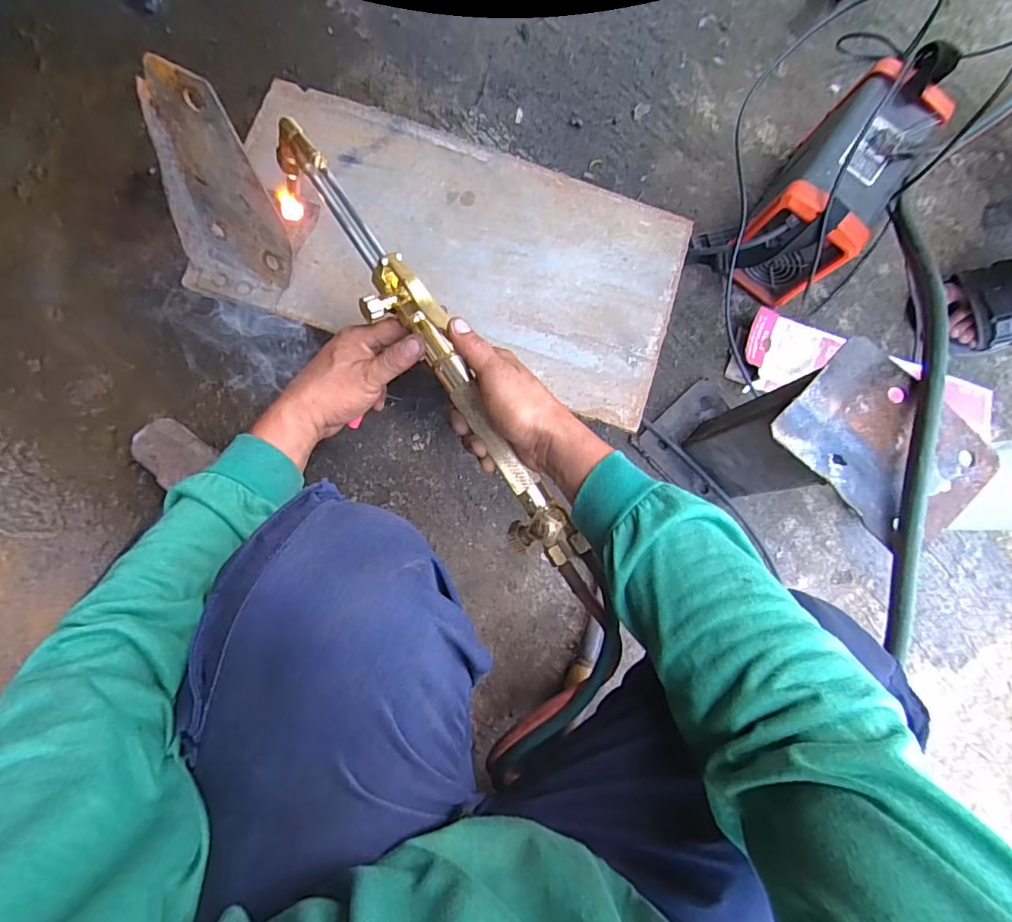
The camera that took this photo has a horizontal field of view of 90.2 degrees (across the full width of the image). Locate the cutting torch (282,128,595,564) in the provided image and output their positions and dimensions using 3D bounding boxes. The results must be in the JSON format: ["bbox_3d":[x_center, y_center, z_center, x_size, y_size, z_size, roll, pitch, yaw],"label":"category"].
[{"bbox_3d":[-0.074,-0.106,0.426,0.049,0.056,0.447,-32,84,-7],"label":"cutting torch"}]

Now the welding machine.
[{"bbox_3d":[0.399,-0.332,0.627,0.111,0.164,0.300,37,81,4],"label":"welding machine"}]

